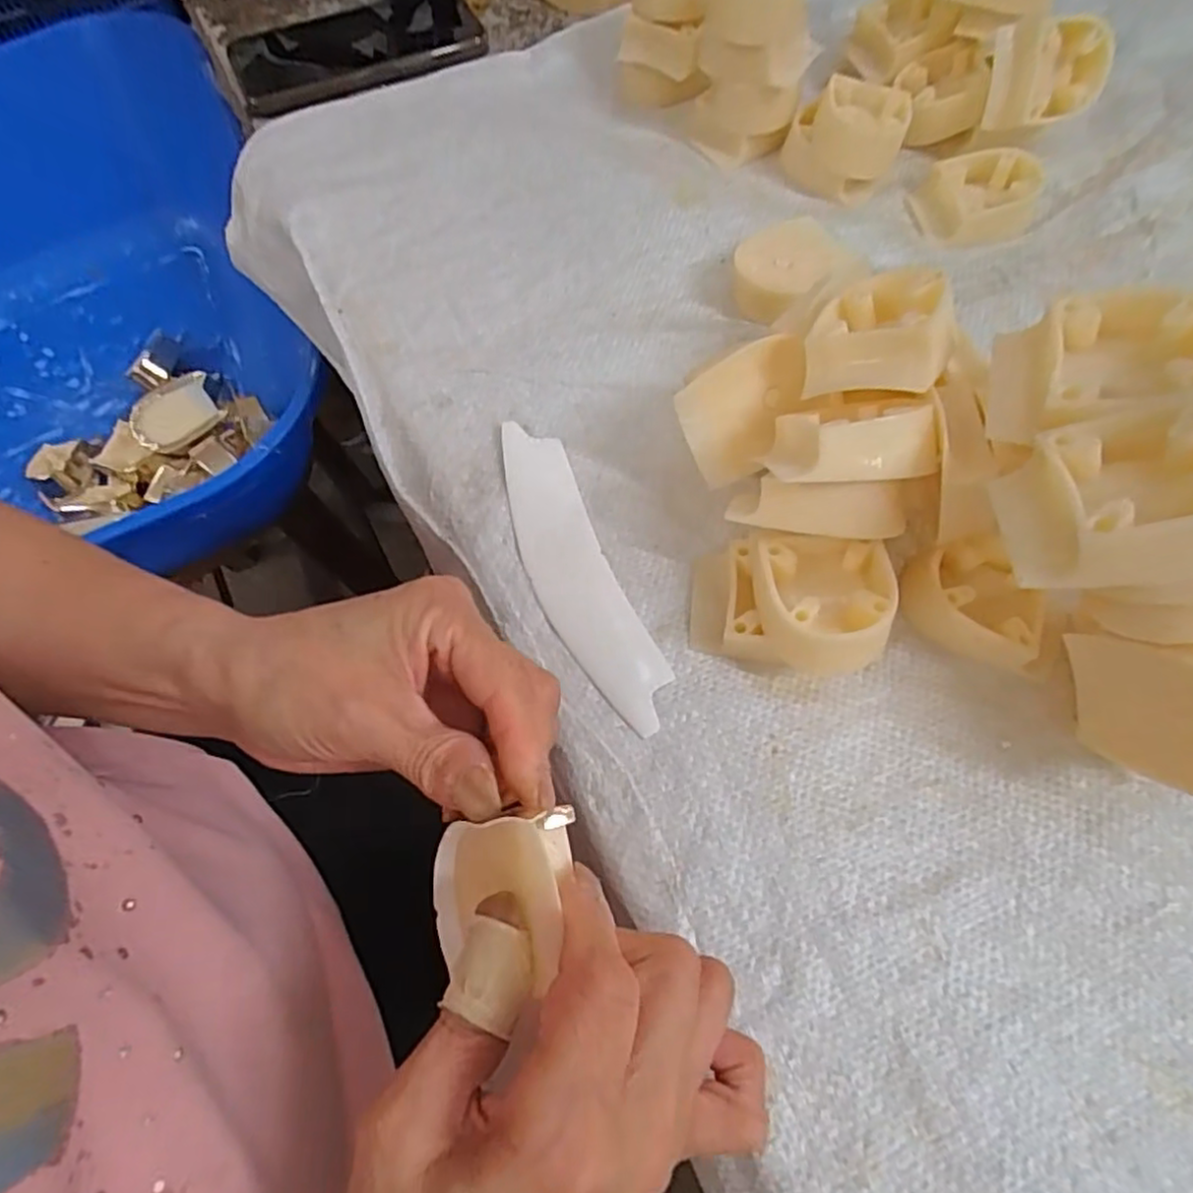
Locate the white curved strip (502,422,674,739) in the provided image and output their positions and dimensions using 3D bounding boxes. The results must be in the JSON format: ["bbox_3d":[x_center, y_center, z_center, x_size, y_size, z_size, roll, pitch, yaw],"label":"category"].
[{"bbox_3d":[-0.011,-0.013,0.297,0.036,0.006,0.152,-22,66,-6],"label":"white curved strip"}]

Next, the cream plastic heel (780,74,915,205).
[{"bbox_3d":[0.138,-0.258,0.380,0.062,0.034,0.048,16,67,10],"label":"cream plastic heel"}]

